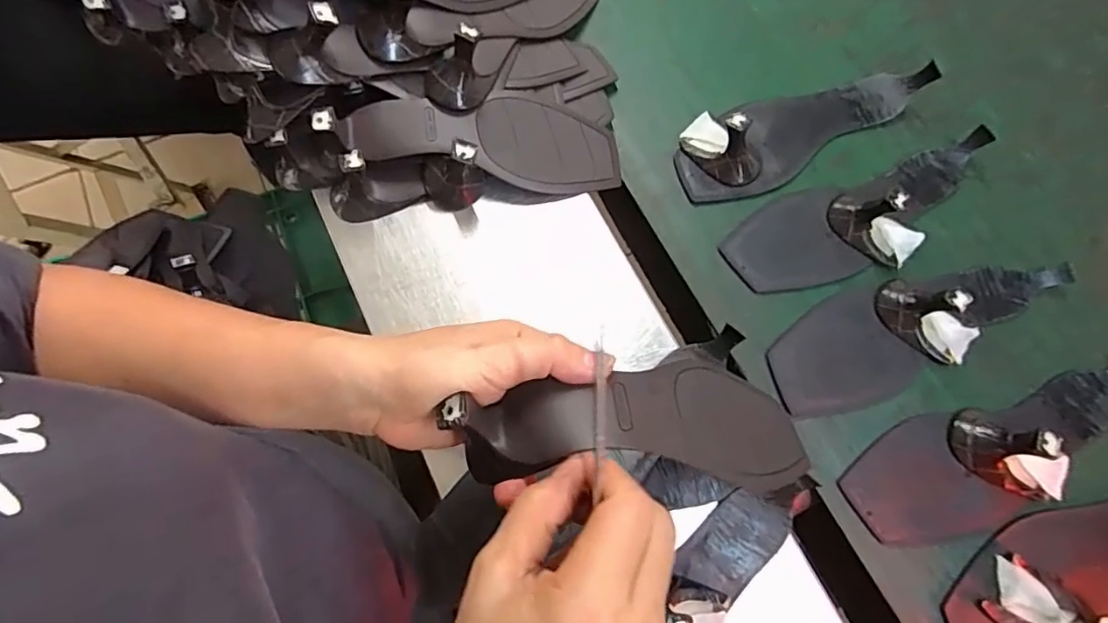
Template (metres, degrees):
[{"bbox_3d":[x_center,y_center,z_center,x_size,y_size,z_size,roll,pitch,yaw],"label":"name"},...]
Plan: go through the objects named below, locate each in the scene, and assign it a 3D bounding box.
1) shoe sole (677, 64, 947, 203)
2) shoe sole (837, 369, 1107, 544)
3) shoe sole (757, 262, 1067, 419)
[{"bbox_3d":[0.205,-0.167,0.466,0.235,0.041,0.083,-28,74,-11],"label":"shoe sole"},{"bbox_3d":[0.320,0.093,0.375,0.244,0.042,0.083,-14,72,-6],"label":"shoe sole"},{"bbox_3d":[0.283,0.000,0.407,0.253,0.048,0.083,-20,73,-8],"label":"shoe sole"}]

